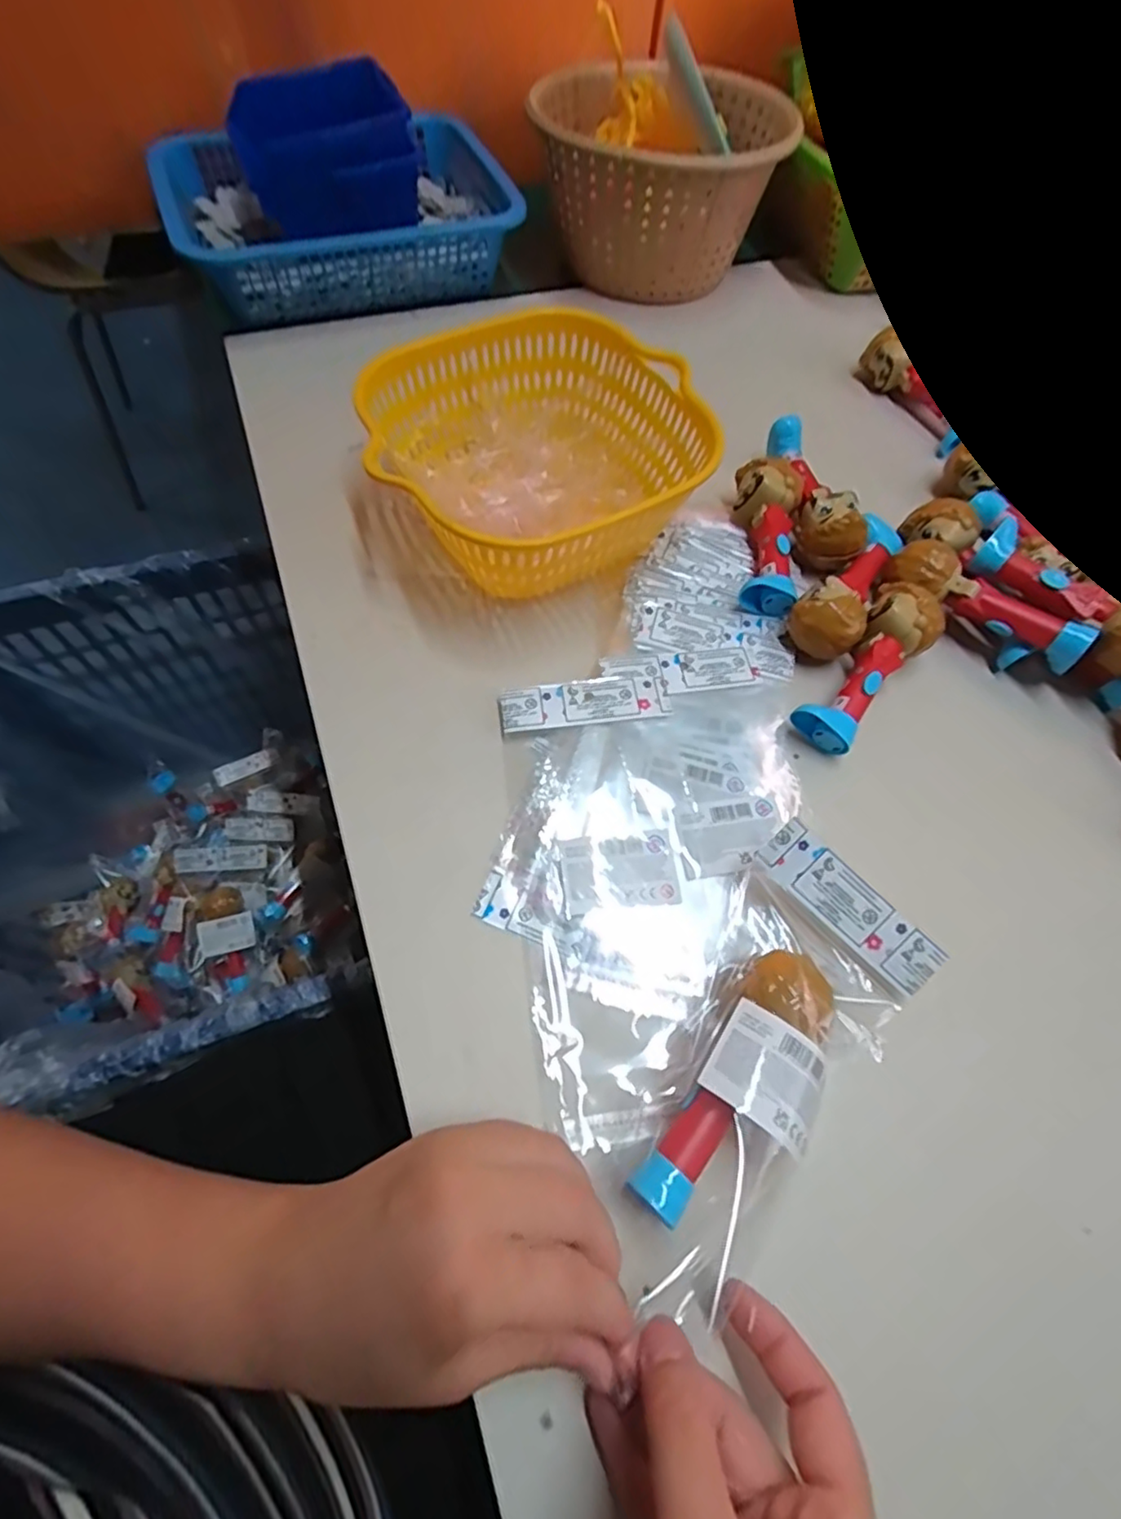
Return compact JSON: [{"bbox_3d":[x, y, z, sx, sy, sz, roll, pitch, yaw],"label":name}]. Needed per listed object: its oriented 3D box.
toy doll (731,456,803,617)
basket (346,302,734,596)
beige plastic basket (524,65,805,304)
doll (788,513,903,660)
[{"bbox_3d":[0.139,-0.152,0.423,0.039,0.034,0.115,10,61,1],"label":"toy doll"},{"bbox_3d":[-0.017,-0.196,0.415,0.211,0.072,0.199,-25,66,-17],"label":"basket"},{"bbox_3d":[0.083,-0.532,0.571,0.202,0.125,0.227,-3,63,-5],"label":"beige plastic basket"},{"bbox_3d":[0.196,-0.117,0.412,0.042,0.036,0.132,36,65,15],"label":"doll"}]

